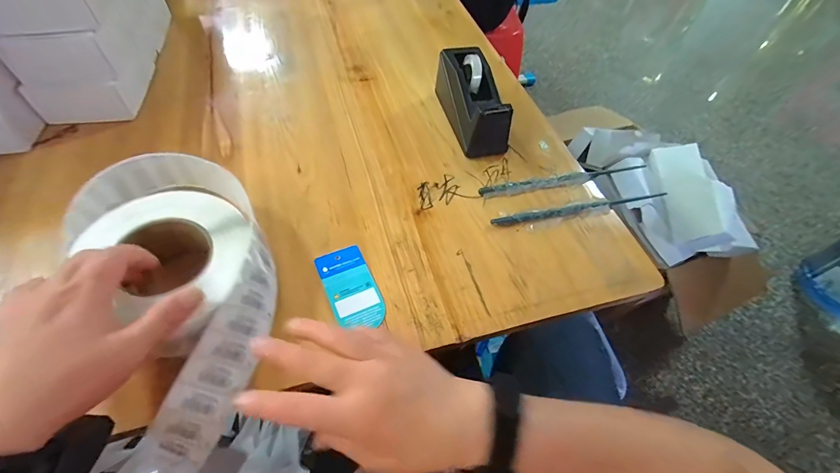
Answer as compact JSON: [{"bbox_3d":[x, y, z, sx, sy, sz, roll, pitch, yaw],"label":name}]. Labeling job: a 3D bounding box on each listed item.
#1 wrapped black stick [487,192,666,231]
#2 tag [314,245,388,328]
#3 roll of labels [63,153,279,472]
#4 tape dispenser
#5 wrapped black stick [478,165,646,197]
[{"bbox_3d":[0.193,-0.031,0.434,0.225,0.008,0.023,-9,55,-11],"label":"wrapped black stick"},{"bbox_3d":[-0.068,0.049,0.363,0.047,0.005,0.087,-21,58,-19],"label":"tag"},{"bbox_3d":[-0.209,0.036,0.325,0.144,0.069,0.292,-23,69,-19],"label":"roll of labels"},{"bbox_3d":[0.070,-0.183,0.490,0.062,0.076,0.152,-10,55,-12],"label":"tape dispenser"},{"bbox_3d":[0.177,-0.070,0.458,0.212,0.015,0.018,-10,55,-11],"label":"wrapped black stick"}]

